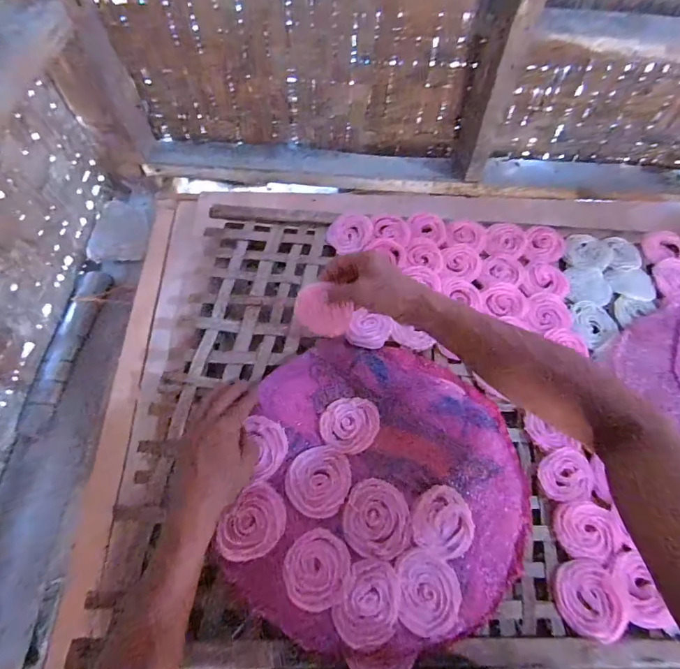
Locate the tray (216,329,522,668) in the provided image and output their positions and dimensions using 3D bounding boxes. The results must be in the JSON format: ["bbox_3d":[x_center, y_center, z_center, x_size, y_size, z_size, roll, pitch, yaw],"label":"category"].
[{"bbox_3d":[0.053,0.167,0.466,0.327,0.026,0.332,9,63,1],"label":"tray"}]

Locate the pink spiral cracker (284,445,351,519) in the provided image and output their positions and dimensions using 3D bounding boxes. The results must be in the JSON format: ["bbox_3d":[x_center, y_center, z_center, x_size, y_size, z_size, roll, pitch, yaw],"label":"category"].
[{"bbox_3d":[-0.024,0.170,0.454,0.074,0.005,0.075,-6,64,-7],"label":"pink spiral cracker"}]

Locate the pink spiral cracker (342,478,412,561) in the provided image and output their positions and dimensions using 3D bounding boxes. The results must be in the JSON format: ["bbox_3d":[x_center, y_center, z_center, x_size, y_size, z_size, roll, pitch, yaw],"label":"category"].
[{"bbox_3d":[0.042,0.209,0.445,0.075,0.006,0.080,2,63,-3],"label":"pink spiral cracker"}]

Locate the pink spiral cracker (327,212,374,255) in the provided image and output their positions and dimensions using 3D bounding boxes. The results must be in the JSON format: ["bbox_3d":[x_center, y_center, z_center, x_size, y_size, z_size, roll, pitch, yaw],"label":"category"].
[{"bbox_3d":[0.016,-0.167,0.640,0.074,0.013,0.068,2,63,-3],"label":"pink spiral cracker"}]

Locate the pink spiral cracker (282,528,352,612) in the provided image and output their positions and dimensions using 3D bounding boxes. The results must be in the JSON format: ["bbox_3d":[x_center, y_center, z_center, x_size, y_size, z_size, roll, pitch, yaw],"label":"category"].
[{"bbox_3d":[-0.024,0.247,0.413,0.069,0.004,0.071,2,63,-3],"label":"pink spiral cracker"}]

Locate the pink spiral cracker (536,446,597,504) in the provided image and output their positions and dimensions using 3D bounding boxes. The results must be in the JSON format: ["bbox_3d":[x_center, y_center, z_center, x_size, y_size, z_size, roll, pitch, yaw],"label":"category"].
[{"bbox_3d":[0.287,0.177,0.496,0.066,0.008,0.063,2,63,-3],"label":"pink spiral cracker"}]

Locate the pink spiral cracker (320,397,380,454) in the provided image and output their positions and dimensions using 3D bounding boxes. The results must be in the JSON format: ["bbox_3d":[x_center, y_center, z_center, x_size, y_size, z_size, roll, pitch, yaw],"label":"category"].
[{"bbox_3d":[0.014,0.111,0.495,0.068,0.013,0.073,2,63,-3],"label":"pink spiral cracker"}]

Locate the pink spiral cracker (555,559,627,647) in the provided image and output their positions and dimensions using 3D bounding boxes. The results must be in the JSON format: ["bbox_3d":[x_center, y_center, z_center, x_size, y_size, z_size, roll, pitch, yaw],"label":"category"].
[{"bbox_3d":[0.278,0.293,0.434,0.071,0.009,0.071,16,63,4],"label":"pink spiral cracker"}]

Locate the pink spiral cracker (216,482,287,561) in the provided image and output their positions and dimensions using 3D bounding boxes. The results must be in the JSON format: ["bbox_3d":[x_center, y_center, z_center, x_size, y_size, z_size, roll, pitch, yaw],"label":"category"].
[{"bbox_3d":[-0.094,0.206,0.427,0.062,0.010,0.077,34,66,13],"label":"pink spiral cracker"}]

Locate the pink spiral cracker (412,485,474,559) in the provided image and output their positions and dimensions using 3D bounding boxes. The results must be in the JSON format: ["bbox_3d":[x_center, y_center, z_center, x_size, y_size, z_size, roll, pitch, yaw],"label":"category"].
[{"bbox_3d":[0.119,0.214,0.452,0.068,0.004,0.071,2,63,-3],"label":"pink spiral cracker"}]

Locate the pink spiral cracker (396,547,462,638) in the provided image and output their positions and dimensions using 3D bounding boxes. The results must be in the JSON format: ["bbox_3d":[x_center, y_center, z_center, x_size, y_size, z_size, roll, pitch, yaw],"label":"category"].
[{"bbox_3d":[0.094,0.271,0.413,0.065,0.010,0.074,3,63,-2],"label":"pink spiral cracker"}]

